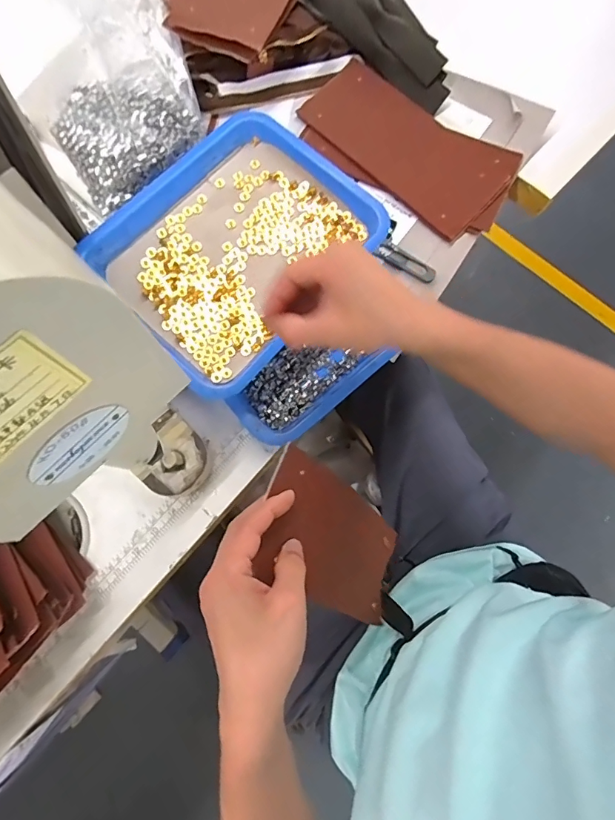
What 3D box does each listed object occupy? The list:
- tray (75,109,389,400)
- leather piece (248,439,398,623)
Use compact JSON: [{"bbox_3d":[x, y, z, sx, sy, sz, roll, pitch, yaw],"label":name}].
[{"bbox_3d":[-0.078,-0.173,0.475,0.224,0.034,0.277,42,79,8],"label":"tray"},{"bbox_3d":[0.031,0.131,0.431,0.010,0.236,0.107,2,61,37],"label":"leather piece"}]

